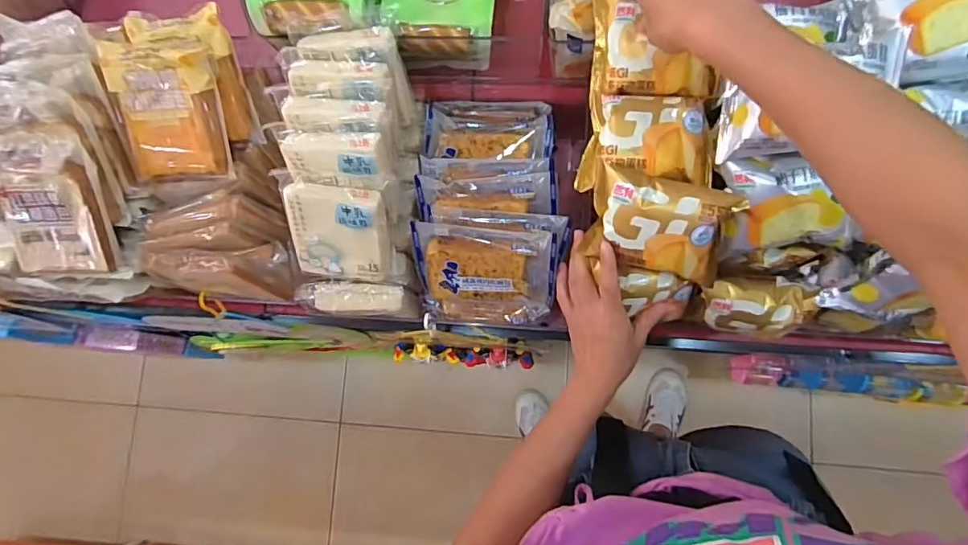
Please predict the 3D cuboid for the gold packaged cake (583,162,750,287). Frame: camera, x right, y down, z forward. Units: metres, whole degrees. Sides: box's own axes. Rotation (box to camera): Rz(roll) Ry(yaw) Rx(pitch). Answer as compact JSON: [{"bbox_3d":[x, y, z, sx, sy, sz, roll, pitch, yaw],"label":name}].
[{"bbox_3d":[0.159,-0.043,0.474,0.124,0.046,0.097,18,128,14],"label":"gold packaged cake"}]

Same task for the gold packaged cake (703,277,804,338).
[{"bbox_3d":[0.261,0.034,0.513,0.083,0.043,0.055,2,82,6],"label":"gold packaged cake"}]

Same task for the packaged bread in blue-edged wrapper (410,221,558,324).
[{"bbox_3d":[0.001,0.006,0.586,0.151,0.132,0.032,4,39,4],"label":"packaged bread in blue-edged wrapper"}]

